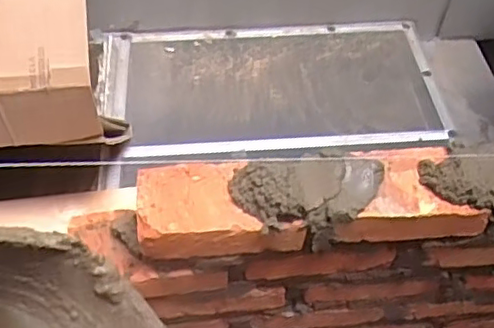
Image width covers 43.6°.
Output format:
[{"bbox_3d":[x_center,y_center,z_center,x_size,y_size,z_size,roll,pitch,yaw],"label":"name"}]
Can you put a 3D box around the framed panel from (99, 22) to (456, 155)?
[{"bbox_3d":[0.058,-0.222,1.798,0.977,0.054,0.487,-2,56,0],"label":"framed panel"}]

